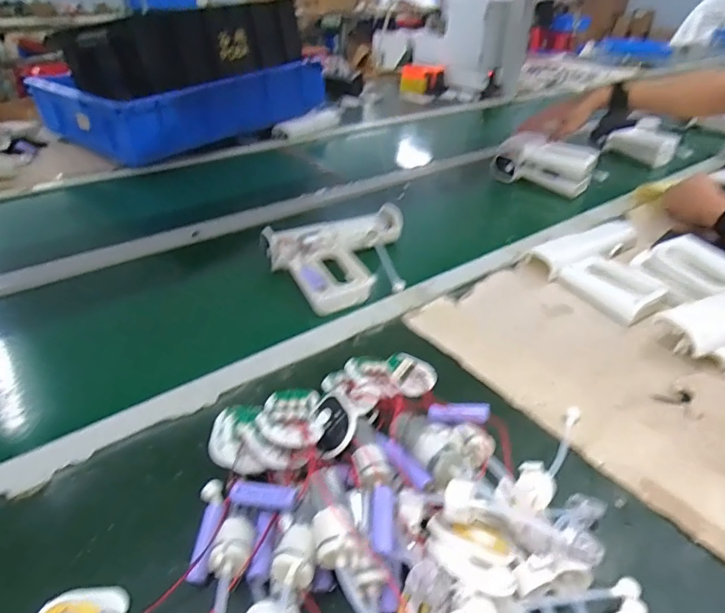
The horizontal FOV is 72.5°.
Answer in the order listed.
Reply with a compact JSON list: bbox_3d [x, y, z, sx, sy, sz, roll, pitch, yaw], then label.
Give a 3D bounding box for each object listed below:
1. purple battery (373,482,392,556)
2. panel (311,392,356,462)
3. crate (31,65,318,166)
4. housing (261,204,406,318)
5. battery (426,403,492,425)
[{"bbox_3d":[0.014,0.143,0.333,0.013,0.011,0.050,2,36,2],"label":"purple battery"},{"bbox_3d":[-0.023,0.098,0.416,0.034,0.010,0.064,-31,33,4],"label":"panel"},{"bbox_3d":[-0.456,-0.525,1.253,0.432,0.134,0.579,23,41,28],"label":"crate"},{"bbox_3d":[-0.009,-0.077,0.700,0.220,0.041,0.174,-20,41,-26],"label":"housing"},{"bbox_3d":[0.084,0.091,0.423,0.053,0.011,0.015,-2,36,-4],"label":"battery"}]

